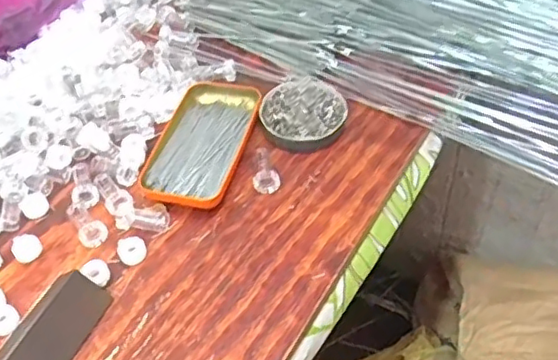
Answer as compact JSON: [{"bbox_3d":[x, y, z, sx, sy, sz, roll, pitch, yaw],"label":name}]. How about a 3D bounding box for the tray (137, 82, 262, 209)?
[{"bbox_3d":[-0.070,-0.038,0.569,0.083,0.015,0.147,10,50,13],"label":"tray"}]

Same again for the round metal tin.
[{"bbox_3d":[0.021,-0.067,0.591,0.082,0.014,0.086,-2,49,3],"label":"round metal tin"}]

